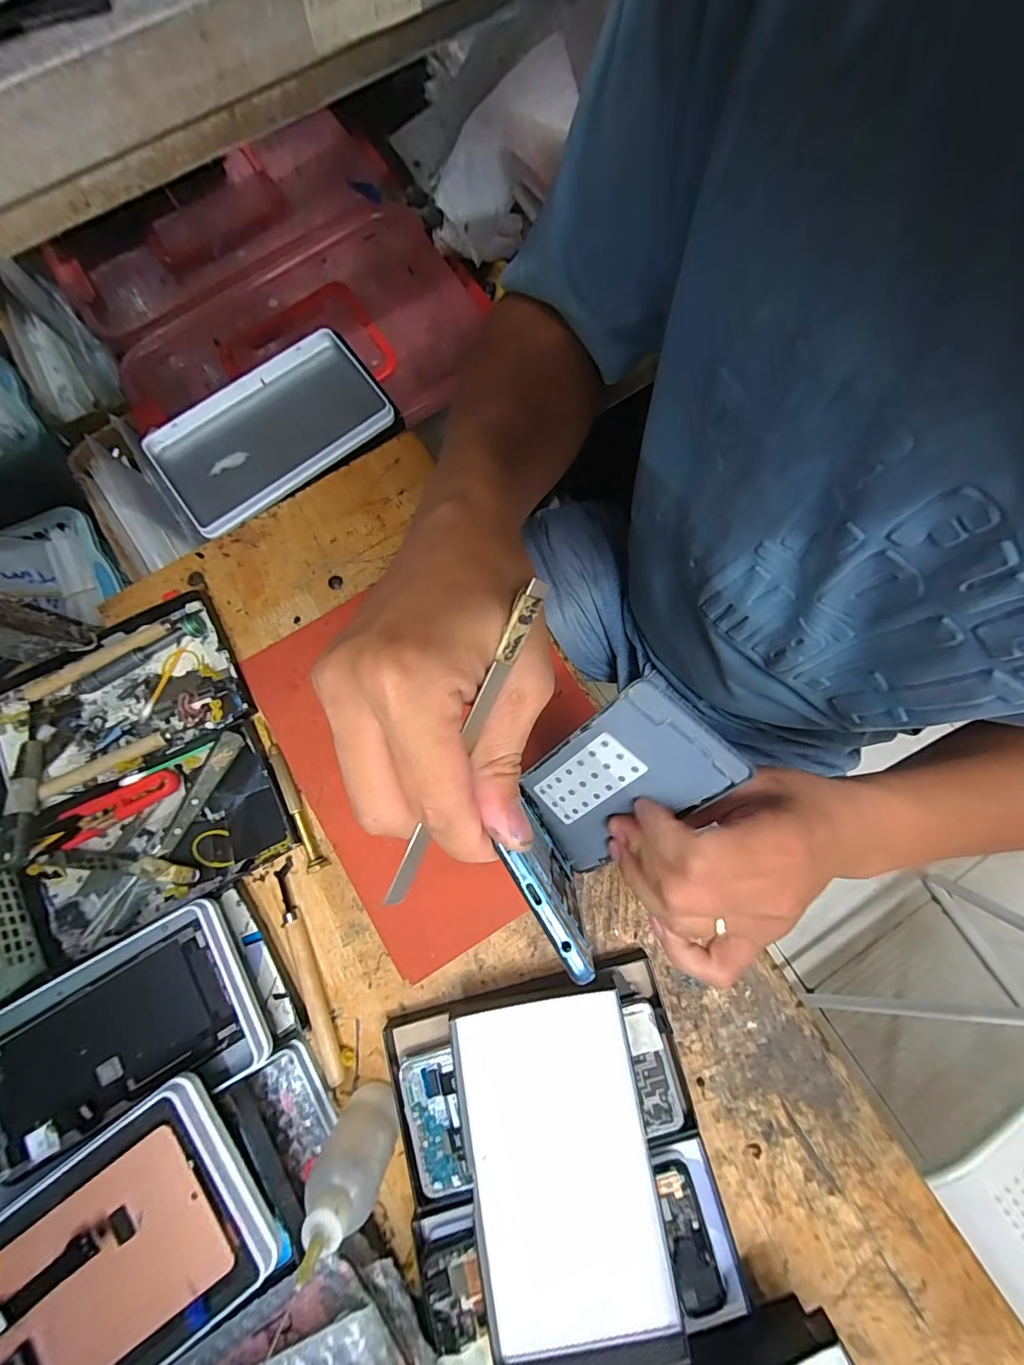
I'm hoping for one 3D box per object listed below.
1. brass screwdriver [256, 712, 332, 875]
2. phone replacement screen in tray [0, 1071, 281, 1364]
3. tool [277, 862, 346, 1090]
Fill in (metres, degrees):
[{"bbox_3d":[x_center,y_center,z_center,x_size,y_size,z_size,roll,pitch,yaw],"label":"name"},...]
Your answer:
[{"bbox_3d":[-0.154,0.075,0.334,0.011,0.007,0.114,-25,78,-6],"label":"brass screwdriver"},{"bbox_3d":[-0.212,0.294,0.234,0.172,0.013,0.100,-37,78,-6],"label":"phone replacement screen in tray"},{"bbox_3d":[-0.134,0.185,0.312,0.014,0.008,0.135,-21,78,-5],"label":"tool"}]

